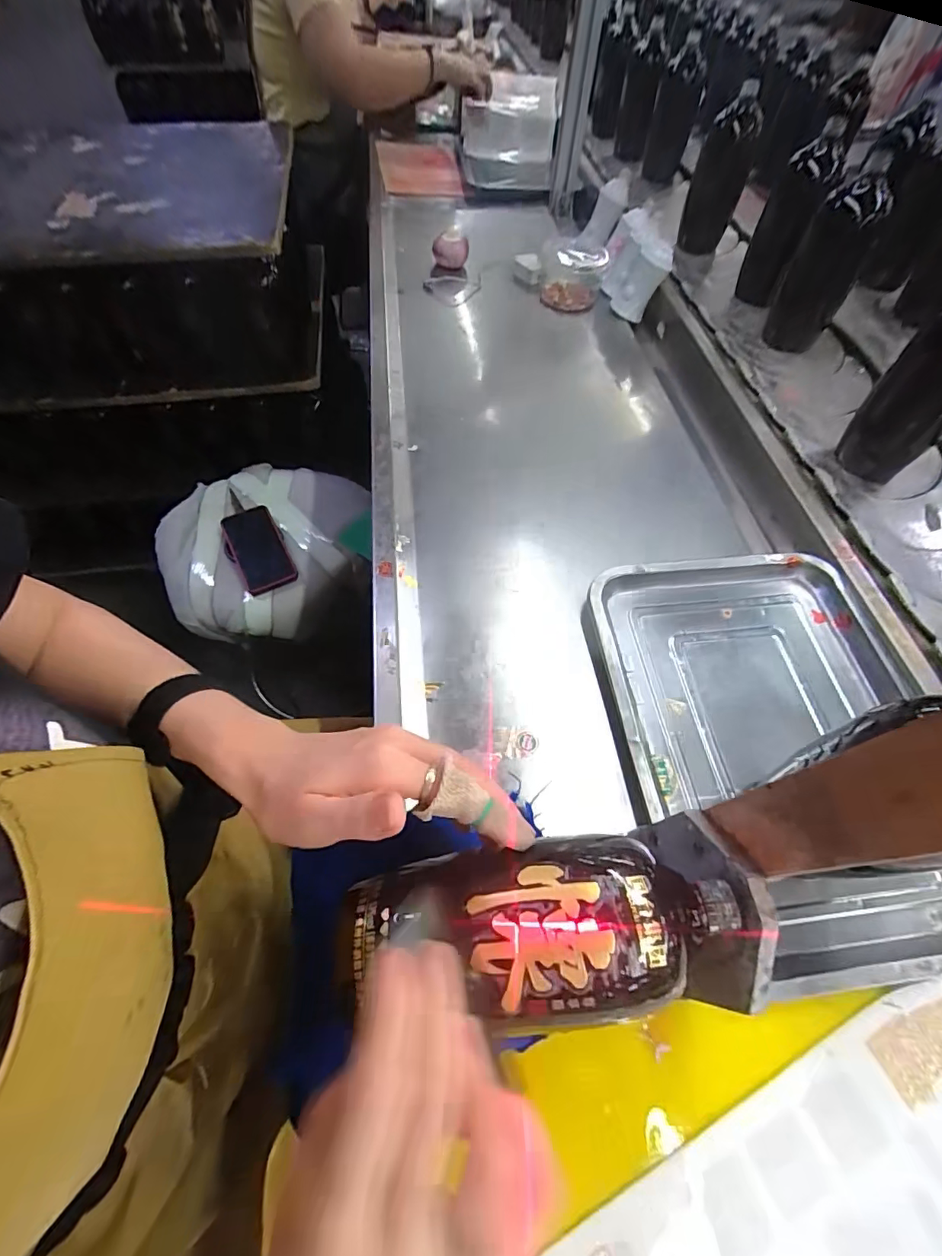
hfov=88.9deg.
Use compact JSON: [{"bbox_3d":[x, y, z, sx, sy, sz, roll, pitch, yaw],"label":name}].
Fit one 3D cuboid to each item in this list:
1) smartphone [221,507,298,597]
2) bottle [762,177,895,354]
[{"bbox_3d":[-0.348,-0.130,0.787,0.081,0.010,0.171,-27,65,-10],"label":"smartphone"},{"bbox_3d":[0.483,-0.493,0.656,0.065,0.181,0.065,6,58,2],"label":"bottle"}]

